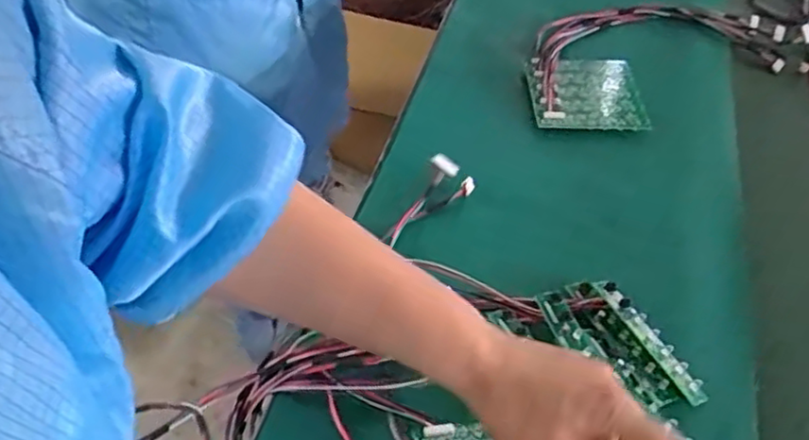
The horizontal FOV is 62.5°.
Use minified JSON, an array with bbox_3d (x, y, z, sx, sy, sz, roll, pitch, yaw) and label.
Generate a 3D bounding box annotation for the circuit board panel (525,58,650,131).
[{"bbox_3d":[0.195,-0.139,0.718,0.112,0.015,0.102,2,50,-3],"label":"circuit board panel"}]

